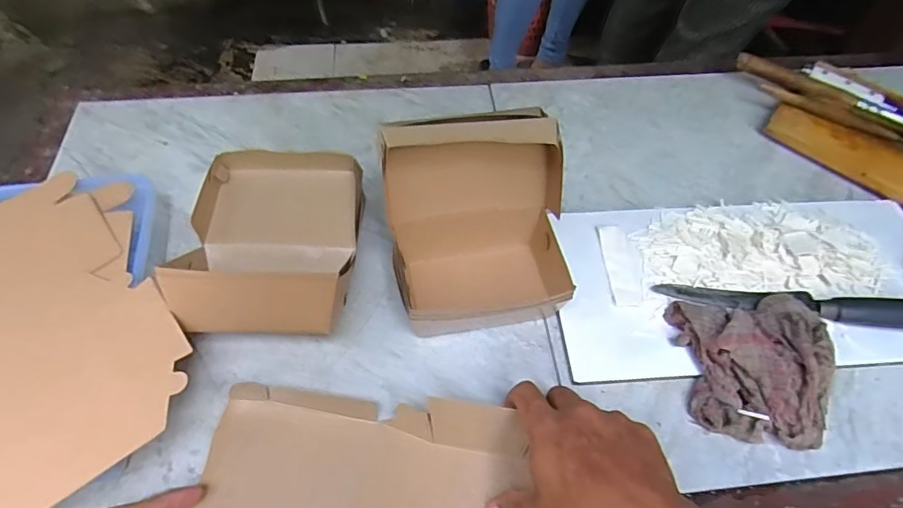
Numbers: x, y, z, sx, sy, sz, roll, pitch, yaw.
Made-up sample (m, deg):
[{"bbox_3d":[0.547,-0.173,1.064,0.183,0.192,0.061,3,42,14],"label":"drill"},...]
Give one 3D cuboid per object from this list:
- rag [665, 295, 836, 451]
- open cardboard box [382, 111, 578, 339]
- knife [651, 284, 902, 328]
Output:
[{"bbox_3d":[0.263,0.094,0.444,0.125,0.050,0.124,-1,55,-3],"label":"rag"},{"bbox_3d":[0.024,-0.021,0.451,0.165,0.150,0.138,-7,55,-7],"label":"open cardboard box"},{"bbox_3d":[0.318,0.045,0.483,0.247,0.022,0.028,5,55,1],"label":"knife"}]

